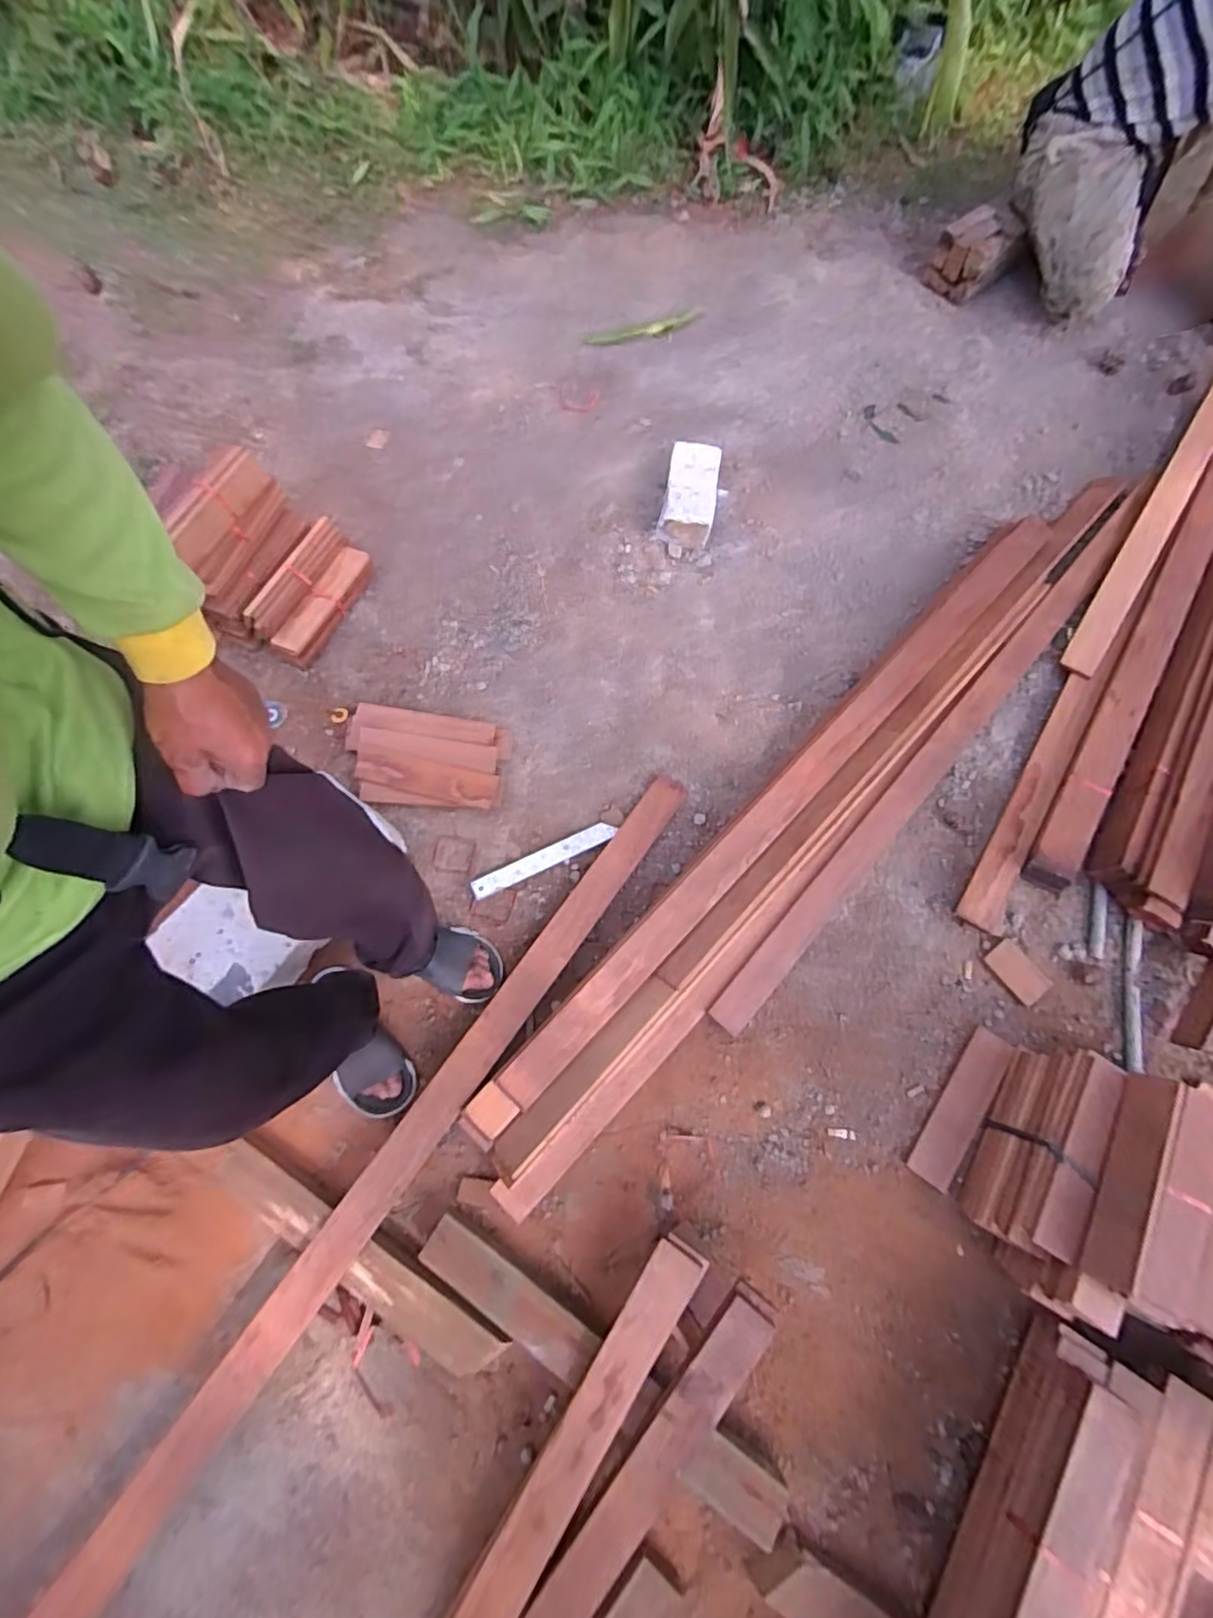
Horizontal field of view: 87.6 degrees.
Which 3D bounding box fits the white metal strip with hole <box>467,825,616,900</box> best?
[{"bbox_3d":[-0.109,0.090,1.128,0.272,0.009,0.036,-24,71,-11],"label":"white metal strip with hole"}]

